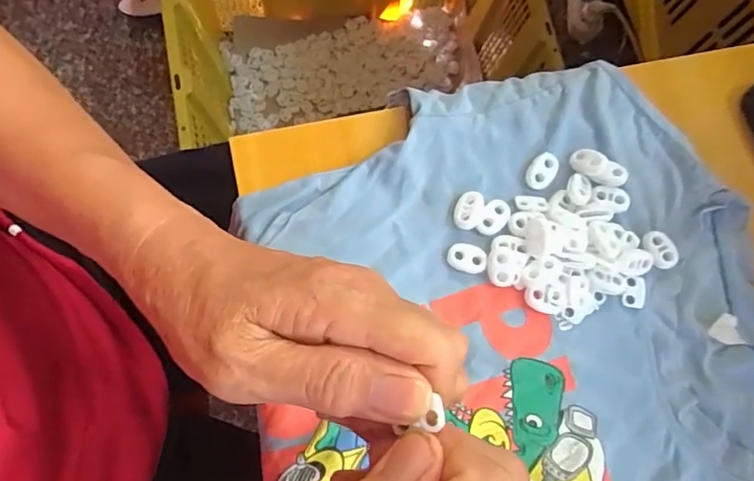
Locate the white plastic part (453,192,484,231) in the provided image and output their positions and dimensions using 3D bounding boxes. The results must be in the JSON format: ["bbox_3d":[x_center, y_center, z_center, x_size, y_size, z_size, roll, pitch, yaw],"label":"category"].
[{"bbox_3d":[0.052,-0.017,0.302,0.015,0.010,0.022,24,77,1],"label":"white plastic part"}]

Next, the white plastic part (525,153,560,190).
[{"bbox_3d":[0.097,-0.041,0.309,0.015,0.006,0.022,36,78,4],"label":"white plastic part"}]

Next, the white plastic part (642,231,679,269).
[{"bbox_3d":[0.162,0.006,0.303,0.016,0.008,0.023,-35,83,-10],"label":"white plastic part"}]

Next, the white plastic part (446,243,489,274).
[{"bbox_3d":[0.051,0.010,0.298,0.022,0.006,0.015,13,77,-1],"label":"white plastic part"}]

